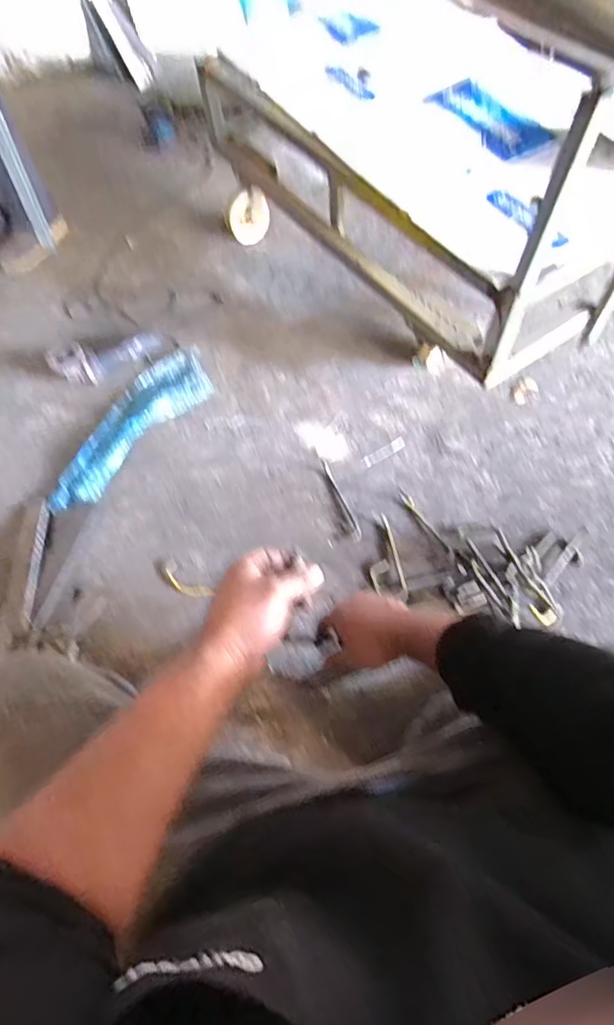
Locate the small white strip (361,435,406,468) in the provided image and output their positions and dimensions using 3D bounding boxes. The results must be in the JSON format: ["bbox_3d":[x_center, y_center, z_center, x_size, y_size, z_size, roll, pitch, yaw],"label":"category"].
[{"bbox_3d":[0.183,-0.143,1.283,0.117,0.009,0.031,-30,66,-12],"label":"small white strip"}]

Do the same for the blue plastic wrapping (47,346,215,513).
[{"bbox_3d":[-0.439,-0.219,1.333,0.182,0.022,0.526,34,68,18],"label":"blue plastic wrapping"}]

